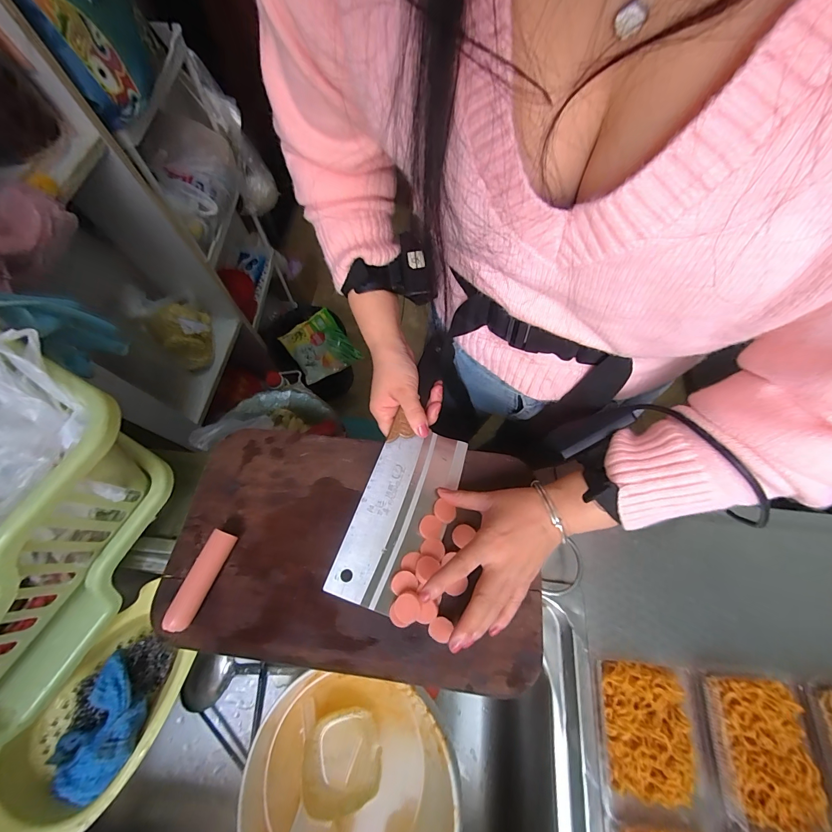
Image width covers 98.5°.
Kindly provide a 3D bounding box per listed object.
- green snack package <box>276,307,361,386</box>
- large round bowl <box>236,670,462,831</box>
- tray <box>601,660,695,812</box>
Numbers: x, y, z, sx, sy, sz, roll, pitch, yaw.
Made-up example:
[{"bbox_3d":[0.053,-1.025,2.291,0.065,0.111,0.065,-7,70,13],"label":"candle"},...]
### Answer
[{"bbox_3d":[-0.293,-0.213,1.082,0.175,0.051,0.230,-35,71,-12],"label":"green snack package"},{"bbox_3d":[-0.080,0.427,0.391,0.237,0.093,0.216,-1,67,1],"label":"large round bowl"},{"bbox_3d":[0.202,0.273,0.311,0.071,0.019,0.094,6,68,4],"label":"tray"}]

